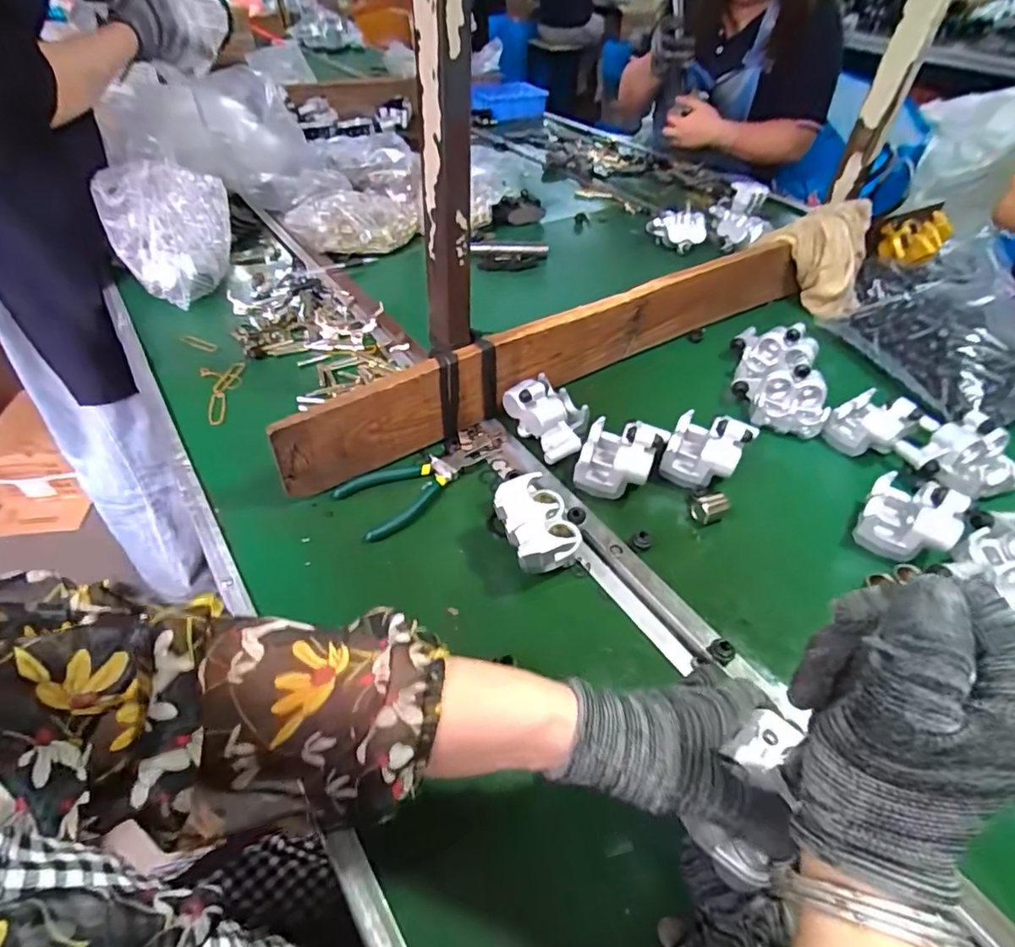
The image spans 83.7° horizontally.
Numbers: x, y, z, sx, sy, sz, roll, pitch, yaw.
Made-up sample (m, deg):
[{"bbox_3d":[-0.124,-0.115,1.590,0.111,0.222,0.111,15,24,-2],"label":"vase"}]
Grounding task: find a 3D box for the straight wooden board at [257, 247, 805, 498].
[{"bbox_3d":[0.102,-0.149,0.653,0.734,0.101,0.017,-28,53,-24],"label":"straight wooden board"}]

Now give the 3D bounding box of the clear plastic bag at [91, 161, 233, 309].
[{"bbox_3d":[-0.459,-0.324,0.770,0.111,0.150,0.133,8,47,6],"label":"clear plastic bag"}]

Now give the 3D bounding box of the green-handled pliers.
[{"bbox_3d":[-0.086,0.008,0.549,0.145,0.012,0.070,-31,54,-27],"label":"green-handled pliers"}]

